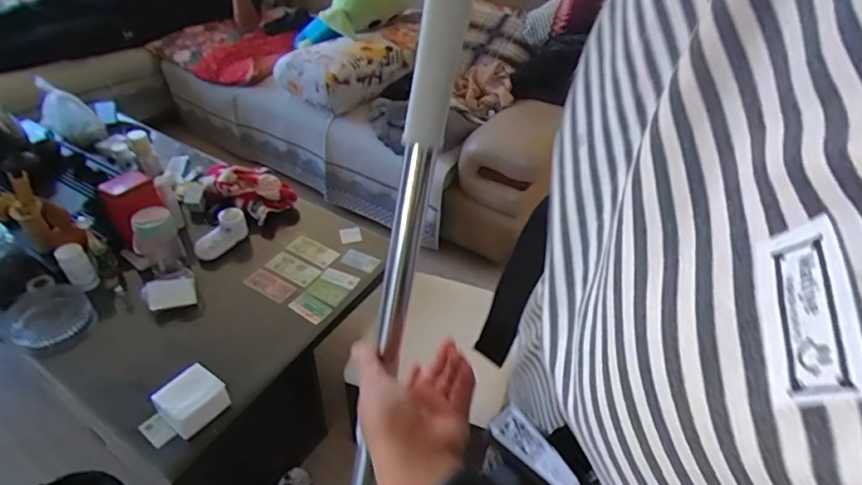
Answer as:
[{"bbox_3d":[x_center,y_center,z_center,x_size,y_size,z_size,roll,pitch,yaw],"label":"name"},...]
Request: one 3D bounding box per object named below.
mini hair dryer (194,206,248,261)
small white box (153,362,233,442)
[{"bbox_3d":[-0.530,-0.019,1.279,0.052,0.075,0.162,19,53,20],"label":"mini hair dryer"},{"bbox_3d":[-0.438,0.288,0.929,0.092,0.054,0.118,30,48,27],"label":"small white box"}]

